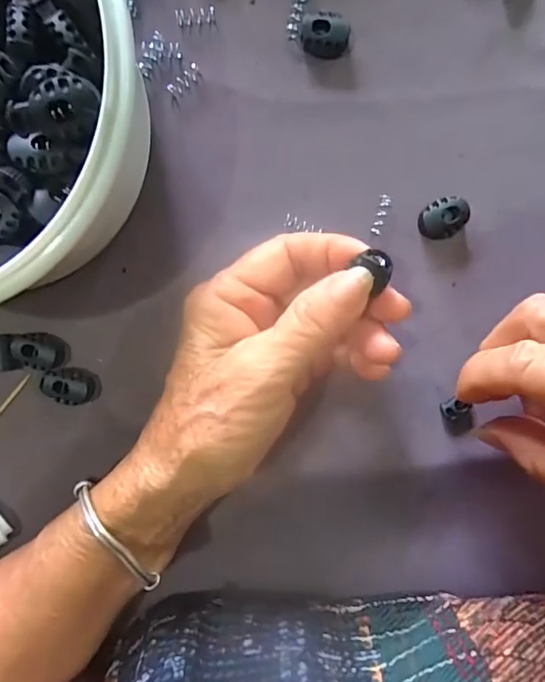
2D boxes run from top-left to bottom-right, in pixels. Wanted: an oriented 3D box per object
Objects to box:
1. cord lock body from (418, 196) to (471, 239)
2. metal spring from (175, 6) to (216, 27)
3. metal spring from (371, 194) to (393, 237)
[{"bbox_3d":[0.080,-0.057,0.224,0.022,0.009,0.017,-23,95,4],"label":"cord lock body"},{"bbox_3d":[-0.035,-0.149,0.219,0.017,0.004,0.008,-7,96,2],"label":"metal spring"},{"bbox_3d":[0.052,-0.060,0.226,0.006,0.004,0.018,14,97,0],"label":"metal spring"}]

